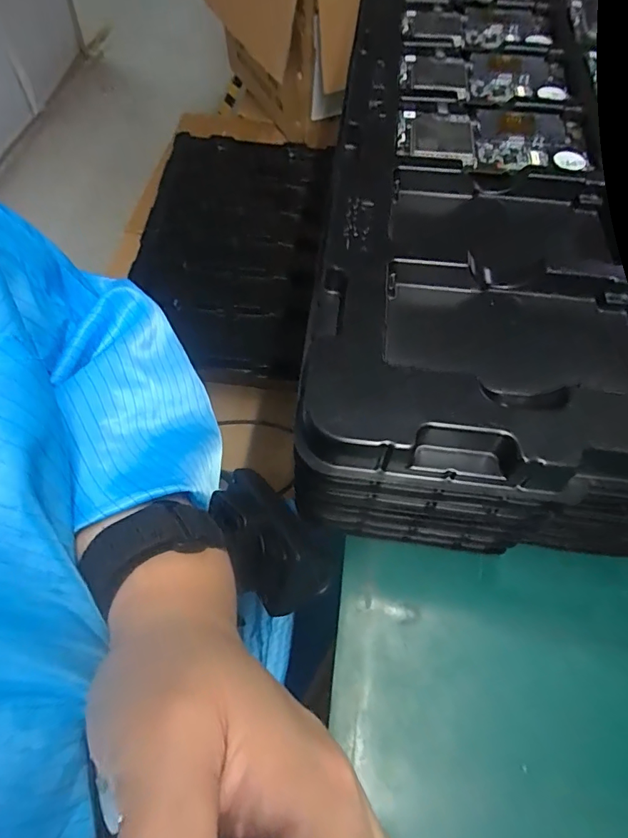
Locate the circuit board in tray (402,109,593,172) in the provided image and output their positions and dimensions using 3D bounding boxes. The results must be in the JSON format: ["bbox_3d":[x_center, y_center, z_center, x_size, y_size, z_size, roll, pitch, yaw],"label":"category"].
[{"bbox_3d":[0.121,-0.190,0.315,0.125,0.010,0.073,13,61,2],"label":"circuit board in tray"}]

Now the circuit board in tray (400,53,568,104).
[{"bbox_3d":[0.129,-0.261,0.355,0.123,0.011,0.073,8,61,0],"label":"circuit board in tray"}]

